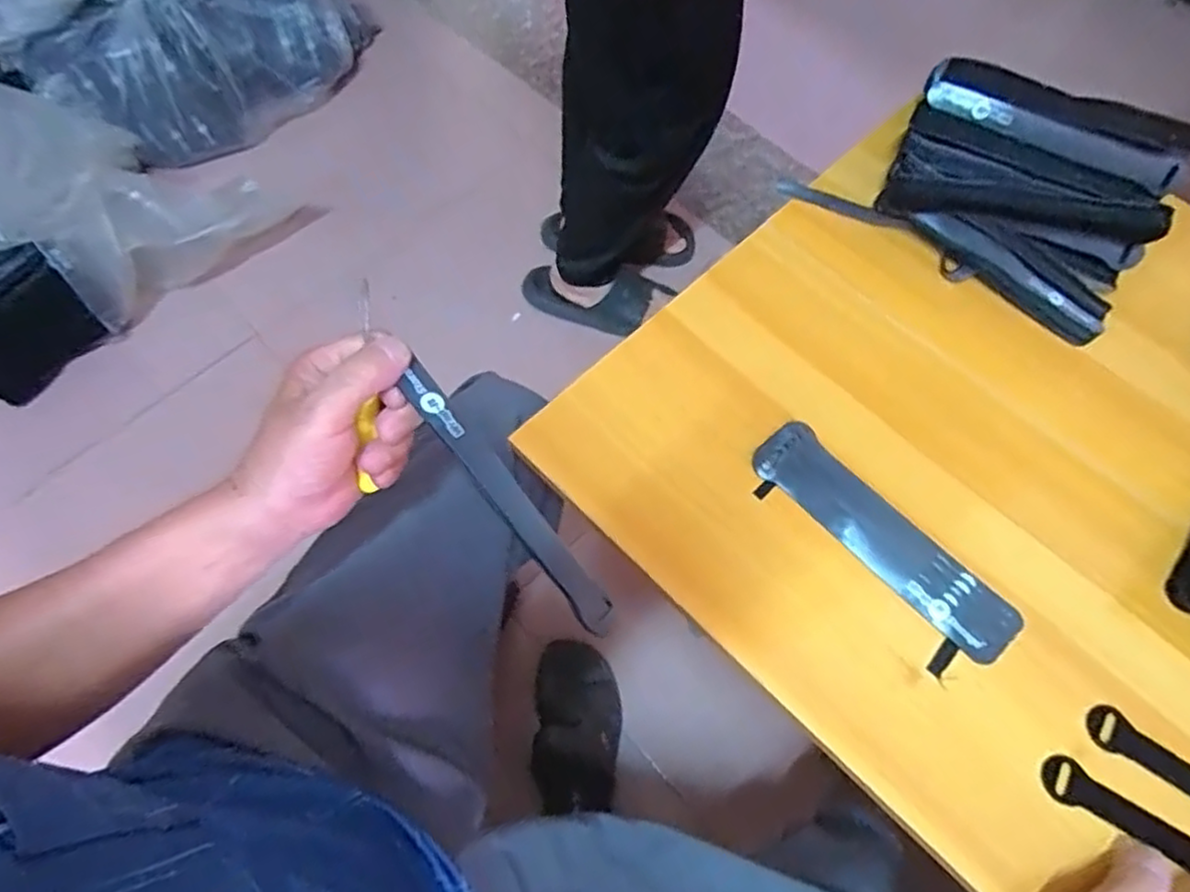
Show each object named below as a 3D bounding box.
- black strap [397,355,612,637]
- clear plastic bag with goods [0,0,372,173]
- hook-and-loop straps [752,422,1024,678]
[{"bbox_3d":[-0.049,0.029,0.391,0.018,0.011,0.177,-37,88,-17],"label":"black strap"},{"bbox_3d":[-0.675,-0.714,1.200,0.581,0.298,0.244,-30,70,-15],"label":"clear plastic bag with goods"},{"bbox_3d":[0.195,0.067,0.487,0.067,0.011,0.199,-37,72,-17],"label":"hook-and-loop straps"}]

